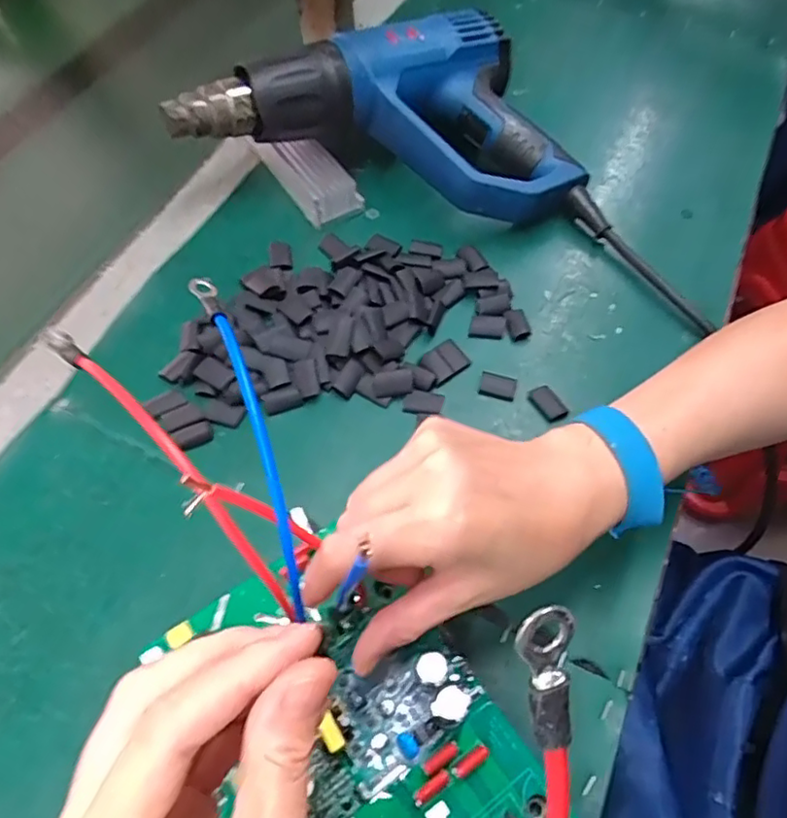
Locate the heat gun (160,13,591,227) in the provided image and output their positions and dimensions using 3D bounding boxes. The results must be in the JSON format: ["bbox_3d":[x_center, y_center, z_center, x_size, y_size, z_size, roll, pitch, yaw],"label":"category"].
[{"bbox_3d":[0.001,-0.237,0.469,0.289,0.090,0.160,6,61,5],"label":"heat gun"}]

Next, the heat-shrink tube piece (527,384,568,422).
[{"bbox_3d":[0.099,-0.004,0.386,0.016,0.004,0.026,-26,63,-12],"label":"heat-shrink tube piece"}]

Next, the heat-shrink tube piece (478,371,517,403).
[{"bbox_3d":[0.069,-0.016,0.395,0.024,0.004,0.018,15,63,10],"label":"heat-shrink tube piece"}]

